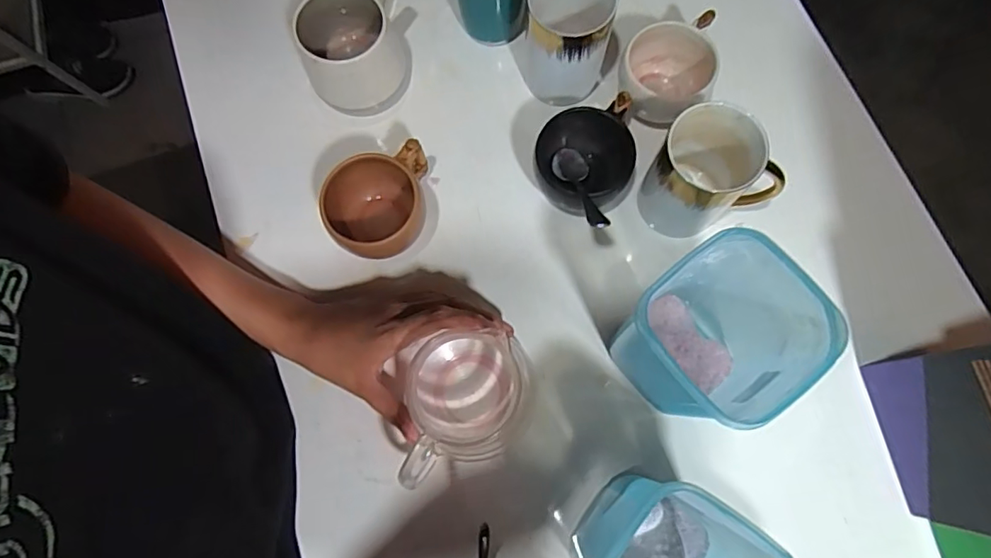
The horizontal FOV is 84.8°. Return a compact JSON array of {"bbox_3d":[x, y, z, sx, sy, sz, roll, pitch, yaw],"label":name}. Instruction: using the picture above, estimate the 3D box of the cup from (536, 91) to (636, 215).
[{"bbox_3d":[0.079,-0.097,0.461,0.089,0.060,0.079,-20,75,-4],"label":"cup"}]

